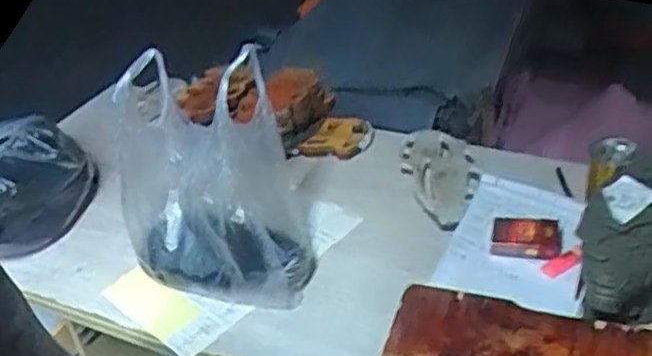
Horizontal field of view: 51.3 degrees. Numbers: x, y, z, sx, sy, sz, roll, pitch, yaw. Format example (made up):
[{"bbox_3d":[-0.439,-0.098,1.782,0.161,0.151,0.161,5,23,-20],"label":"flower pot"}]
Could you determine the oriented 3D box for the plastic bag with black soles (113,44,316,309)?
[{"bbox_3d":[-0.166,0.005,0.952,0.240,0.266,0.272,-18,37,-16],"label":"plastic bag with black soles"}]

